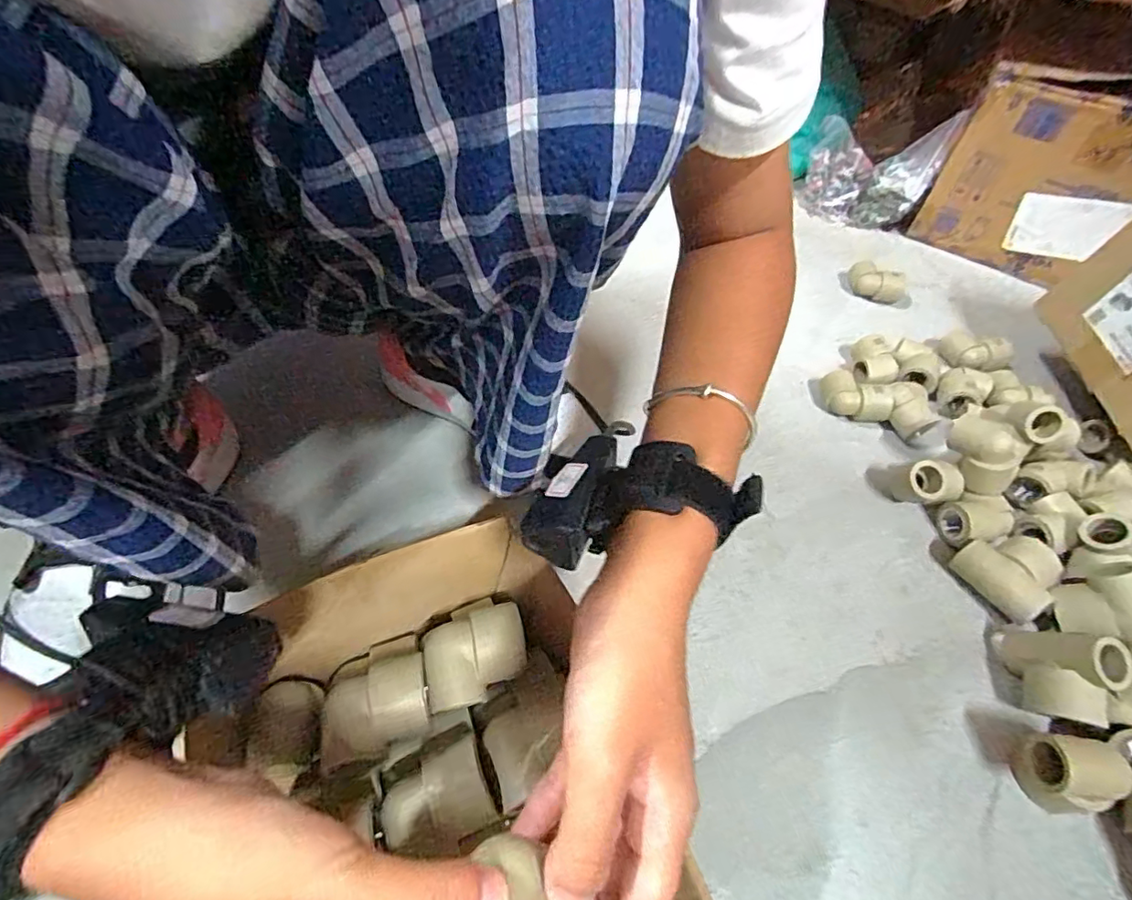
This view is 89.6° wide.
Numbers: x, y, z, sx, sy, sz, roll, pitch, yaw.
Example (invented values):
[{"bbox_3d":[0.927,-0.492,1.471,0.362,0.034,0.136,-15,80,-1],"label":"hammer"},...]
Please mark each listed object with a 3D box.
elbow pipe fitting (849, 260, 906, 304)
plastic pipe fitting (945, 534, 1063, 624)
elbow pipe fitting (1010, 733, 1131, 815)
[{"bbox_3d":[0.401,-0.215,0.739,0.072,0.042,0.042,38,60,20],"label":"elbow pipe fitting"},{"bbox_3d":[0.359,0.099,0.461,0.051,0.044,0.067,-21,59,-19],"label":"plastic pipe fitting"},{"bbox_3d":[0.318,0.207,0.364,0.045,0.053,0.033,10,54,1],"label":"elbow pipe fitting"}]

